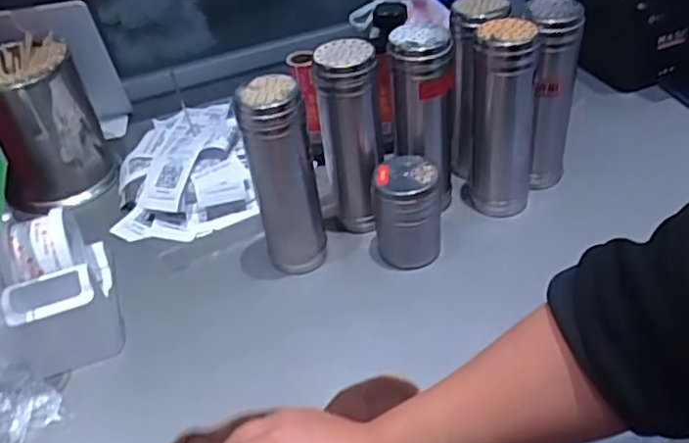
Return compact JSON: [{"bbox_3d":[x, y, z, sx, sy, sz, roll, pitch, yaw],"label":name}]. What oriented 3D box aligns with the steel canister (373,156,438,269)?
[{"bbox_3d":[0.062,-0.008,0.655,0.063,0.102,0.057,-6,40,1],"label":"steel canister"}]

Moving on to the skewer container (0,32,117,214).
[{"bbox_3d":[-0.379,-0.122,0.811,0.119,0.179,0.122,-16,41,-11],"label":"skewer container"}]

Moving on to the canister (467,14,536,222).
[{"bbox_3d":[0.165,-0.107,0.677,0.060,0.204,0.071,2,41,11],"label":"canister"}]

